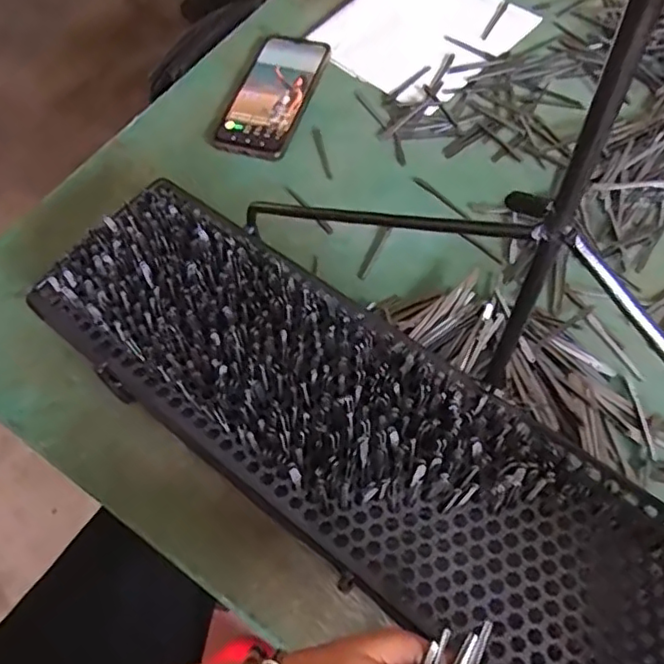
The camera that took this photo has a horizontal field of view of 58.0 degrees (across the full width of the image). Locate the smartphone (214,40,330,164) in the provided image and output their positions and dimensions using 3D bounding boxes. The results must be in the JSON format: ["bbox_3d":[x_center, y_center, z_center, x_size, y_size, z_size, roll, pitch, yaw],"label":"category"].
[{"bbox_3d":[-0.059,-0.246,0.616,0.078,0.009,0.168,17,65,12],"label":"smartphone"}]

